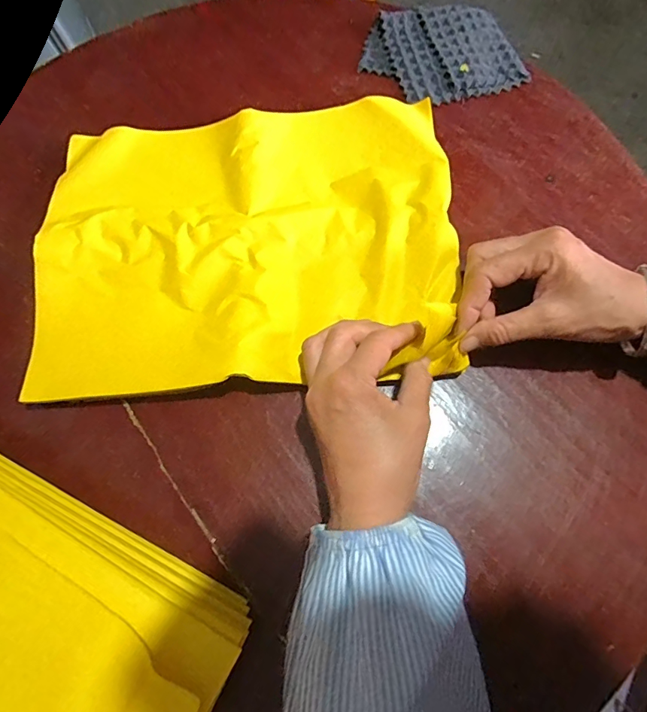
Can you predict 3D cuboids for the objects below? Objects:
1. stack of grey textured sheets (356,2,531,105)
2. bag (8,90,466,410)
[{"bbox_3d":[0.121,-0.307,0.432,0.157,0.023,0.106,5,71,3],"label":"stack of grey textured sheets"},{"bbox_3d":[-0.068,-0.103,0.359,0.338,0.025,0.254,-3,71,1],"label":"bag"}]

